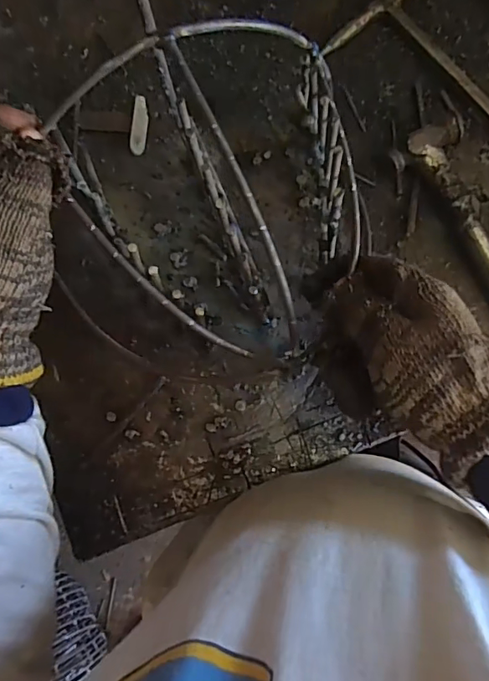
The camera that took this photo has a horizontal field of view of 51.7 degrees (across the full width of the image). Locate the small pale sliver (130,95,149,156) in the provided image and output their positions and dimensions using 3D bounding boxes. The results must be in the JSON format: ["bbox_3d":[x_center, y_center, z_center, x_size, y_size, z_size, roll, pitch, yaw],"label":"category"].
[{"bbox_3d":[-0.086,-0.178,0.417,0.013,0.006,0.049,6,88,3],"label":"small pale sliver"}]

